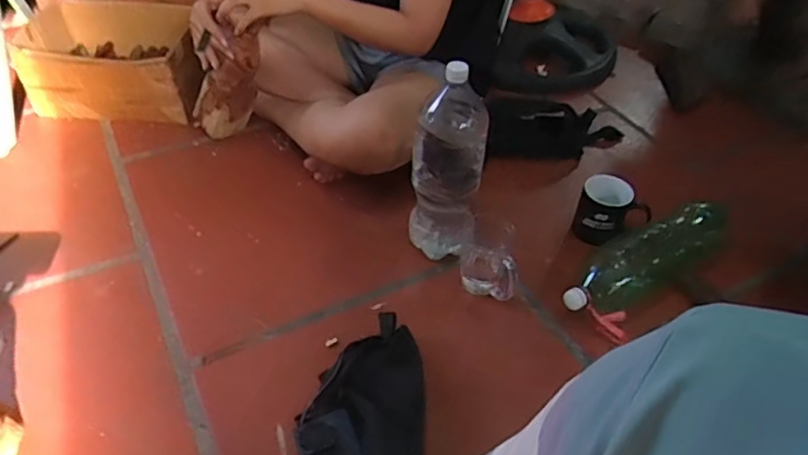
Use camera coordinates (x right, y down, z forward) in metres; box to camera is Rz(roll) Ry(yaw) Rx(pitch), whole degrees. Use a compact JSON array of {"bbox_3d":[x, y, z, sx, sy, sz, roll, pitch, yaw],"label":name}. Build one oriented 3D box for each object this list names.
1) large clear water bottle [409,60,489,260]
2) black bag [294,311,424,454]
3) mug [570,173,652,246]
[{"bbox_3d":[0.067,-0.090,0.900,0.105,0.315,0.102,12,45,9],"label":"large clear water bottle"},{"bbox_3d":[-0.055,0.243,0.757,0.158,0.071,0.282,1,44,-5],"label":"black bag"},{"bbox_3d":[0.345,-0.023,0.985,0.111,0.090,0.080,25,48,22],"label":"mug"}]

